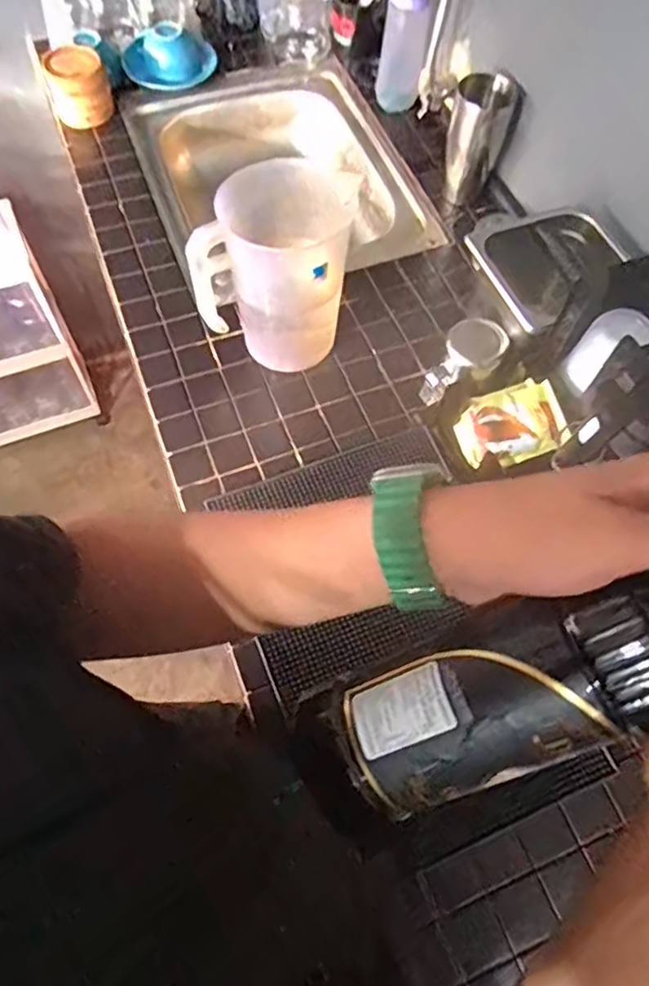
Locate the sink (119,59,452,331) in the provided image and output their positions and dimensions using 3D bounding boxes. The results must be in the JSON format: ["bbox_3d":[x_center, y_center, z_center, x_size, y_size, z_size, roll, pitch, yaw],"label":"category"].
[{"bbox_3d":[-0.077,-0.519,1.059,0.408,0.125,0.533,-19,66,-10],"label":"sink"}]

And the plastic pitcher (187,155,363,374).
[{"bbox_3d":[-0.059,-0.266,0.775,0.161,0.215,0.140,5,64,1],"label":"plastic pitcher"}]

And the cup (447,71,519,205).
[{"bbox_3d":[0.229,-0.527,0.941,0.083,0.179,0.105,18,65,7],"label":"cup"}]

